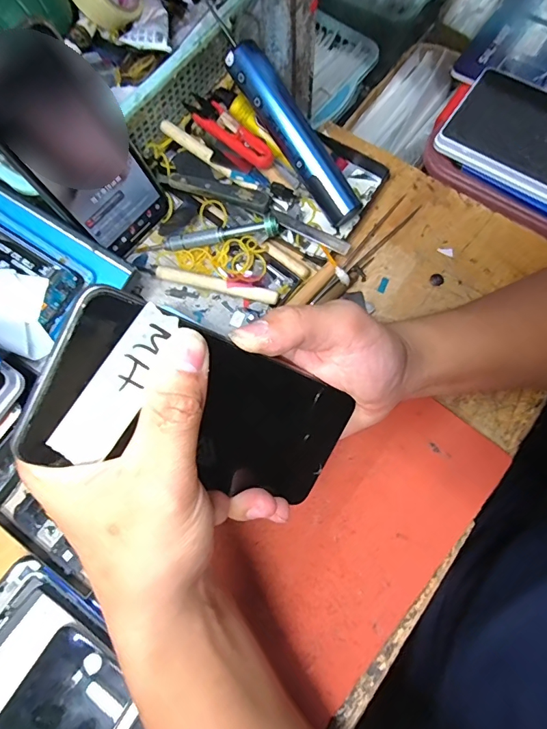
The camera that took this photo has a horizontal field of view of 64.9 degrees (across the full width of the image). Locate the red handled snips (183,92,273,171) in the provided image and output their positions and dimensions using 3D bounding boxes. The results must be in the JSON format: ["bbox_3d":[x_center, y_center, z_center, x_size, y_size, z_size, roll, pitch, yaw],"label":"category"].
[{"bbox_3d":[-0.039,-0.200,0.366,0.025,0.009,0.100,-42,78,-9],"label":"red handled snips"}]

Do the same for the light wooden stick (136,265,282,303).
[{"bbox_3d":[-0.054,-0.067,0.352,0.119,0.008,0.011,14,76,6],"label":"light wooden stick"}]

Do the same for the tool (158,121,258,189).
[{"bbox_3d":[-0.055,-0.179,0.369,0.103,0.010,0.011,36,79,11],"label":"tool"}]

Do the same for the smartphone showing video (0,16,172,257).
[{"bbox_3d":[-0.135,-0.146,0.306,0.006,0.149,0.074,34,79,34],"label":"smartphone showing video"}]

